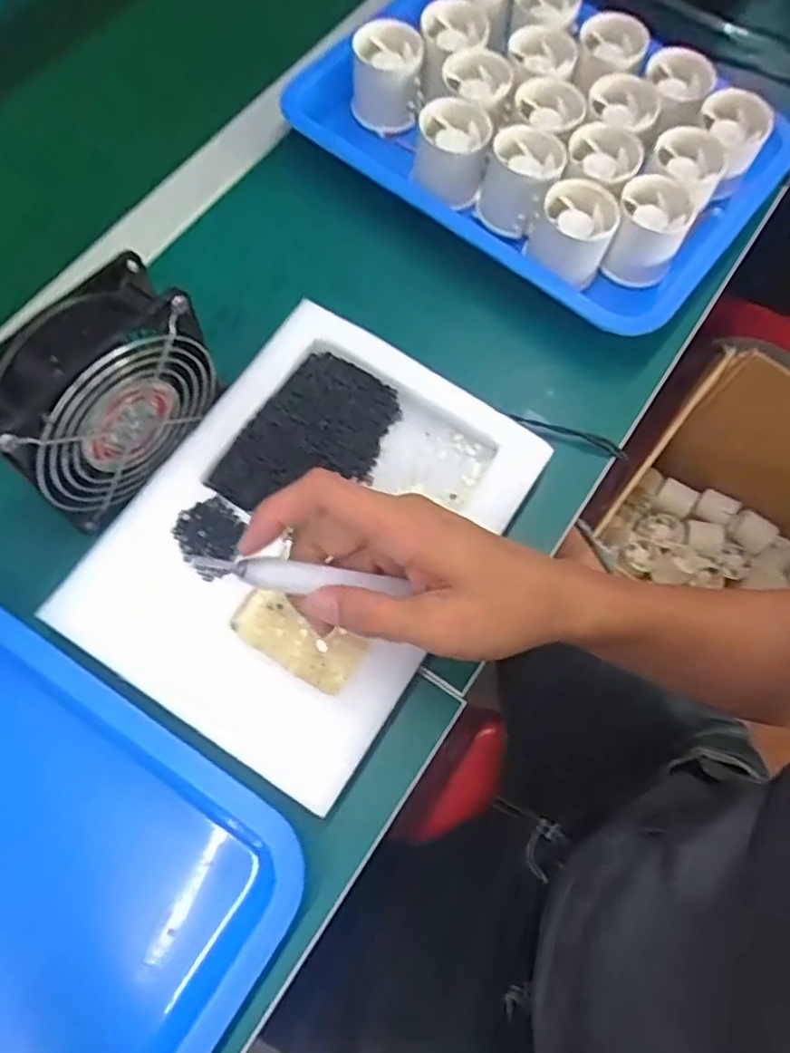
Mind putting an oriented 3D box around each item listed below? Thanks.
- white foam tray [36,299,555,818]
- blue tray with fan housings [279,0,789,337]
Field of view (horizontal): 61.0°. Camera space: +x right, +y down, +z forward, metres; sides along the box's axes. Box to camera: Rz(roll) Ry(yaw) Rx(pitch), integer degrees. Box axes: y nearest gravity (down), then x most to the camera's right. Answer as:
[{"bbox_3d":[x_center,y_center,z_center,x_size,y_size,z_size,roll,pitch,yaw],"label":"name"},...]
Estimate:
[{"bbox_3d":[-0.047,0.002,0.395,0.187,0.036,0.249,32,71,9],"label":"white foam tray"},{"bbox_3d":[0.115,-0.299,0.493,0.306,0.059,0.256,36,72,11],"label":"blue tray with fan housings"}]

